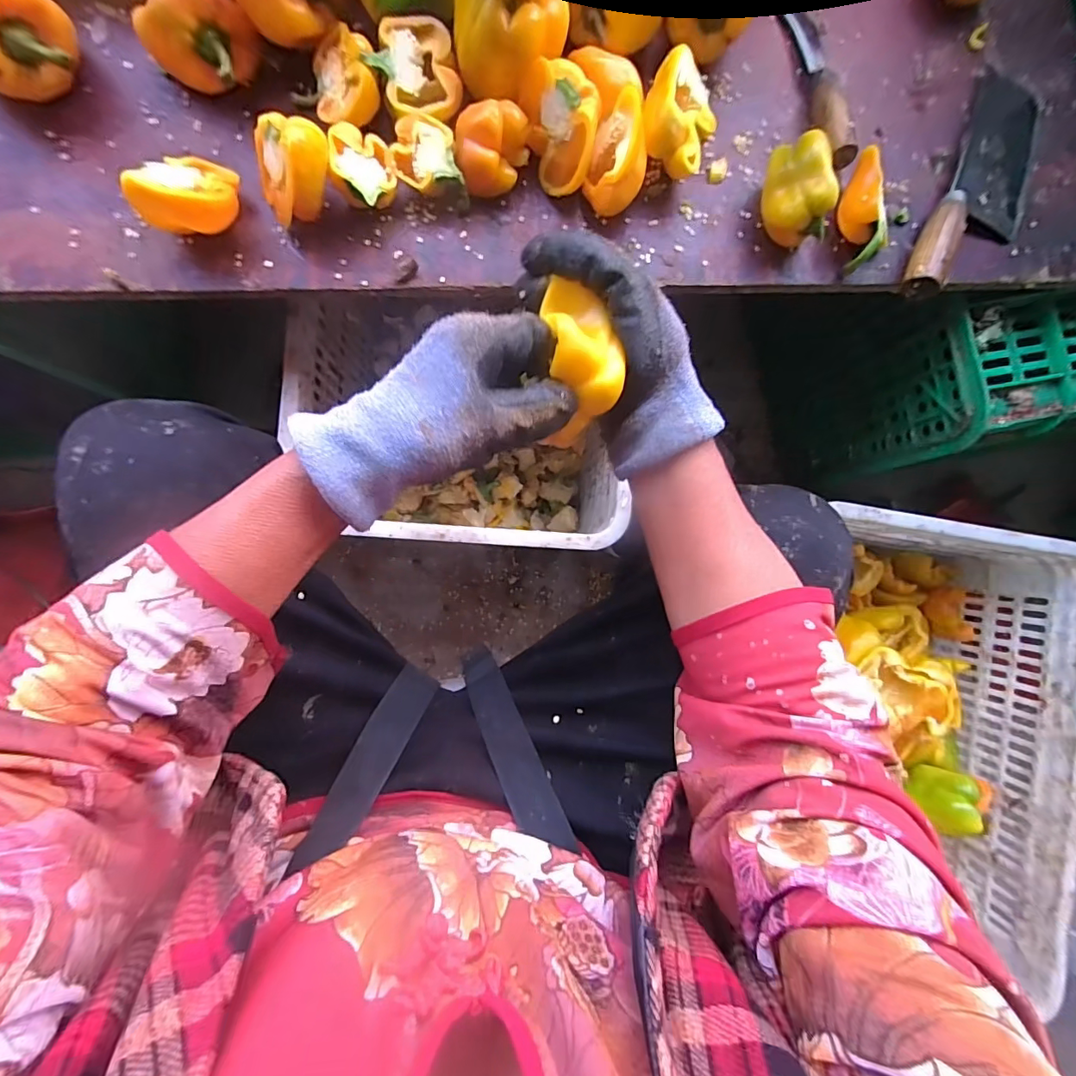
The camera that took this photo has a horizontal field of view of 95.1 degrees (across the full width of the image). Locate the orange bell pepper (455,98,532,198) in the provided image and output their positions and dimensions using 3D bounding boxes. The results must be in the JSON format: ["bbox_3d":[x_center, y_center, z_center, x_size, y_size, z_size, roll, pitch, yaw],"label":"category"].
[{"bbox_3d":[-0.037,-0.317,0.405,0.061,0.045,0.057,-3,88,-4],"label":"orange bell pepper"}]

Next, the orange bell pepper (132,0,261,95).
[{"bbox_3d":[-0.279,-0.404,0.393,0.088,0.059,0.064,13,86,-3],"label":"orange bell pepper"}]

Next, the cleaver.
[{"bbox_3d":[0.402,-0.311,0.441,0.078,0.026,0.244,28,87,-4],"label":"cleaver"}]

